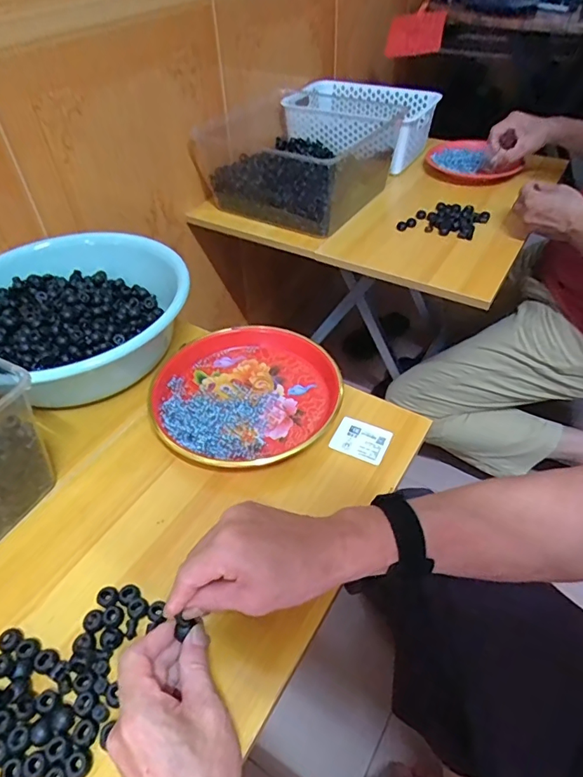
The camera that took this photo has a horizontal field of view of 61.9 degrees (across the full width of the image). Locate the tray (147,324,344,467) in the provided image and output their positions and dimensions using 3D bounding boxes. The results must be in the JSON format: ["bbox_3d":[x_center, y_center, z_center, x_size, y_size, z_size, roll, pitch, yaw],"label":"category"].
[{"bbox_3d":[-0.058,0.003,0.592,0.220,0.033,0.205,-1,46,1],"label":"tray"}]

